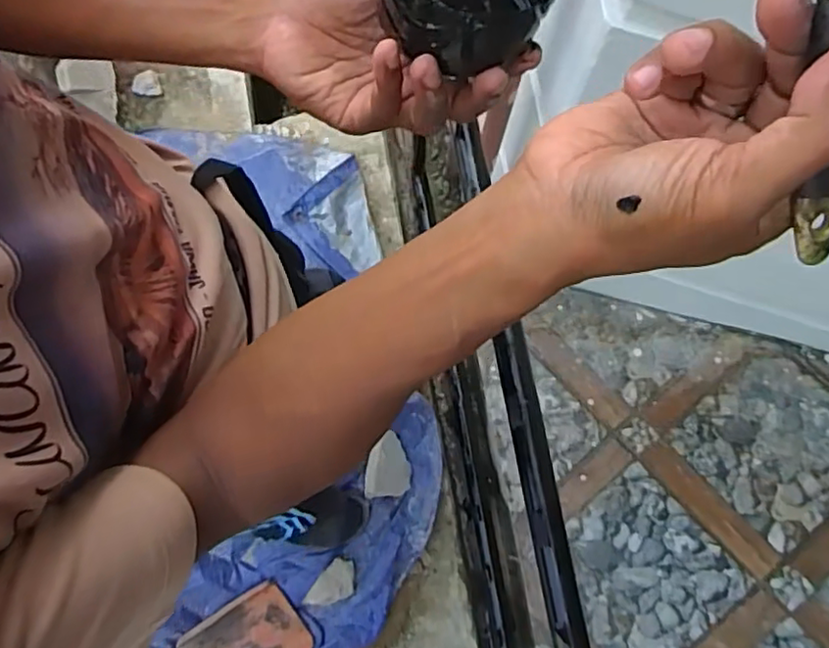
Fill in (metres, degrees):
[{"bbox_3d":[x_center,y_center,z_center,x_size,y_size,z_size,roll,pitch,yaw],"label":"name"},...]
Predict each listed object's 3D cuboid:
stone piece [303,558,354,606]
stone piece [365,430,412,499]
[{"bbox_3d":[-0.166,0.543,1.276,0.068,0.008,0.116,39,78,9],"label":"stone piece"},{"bbox_3d":[-0.060,0.303,1.321,0.097,0.026,0.125,-5,75,-2],"label":"stone piece"}]

